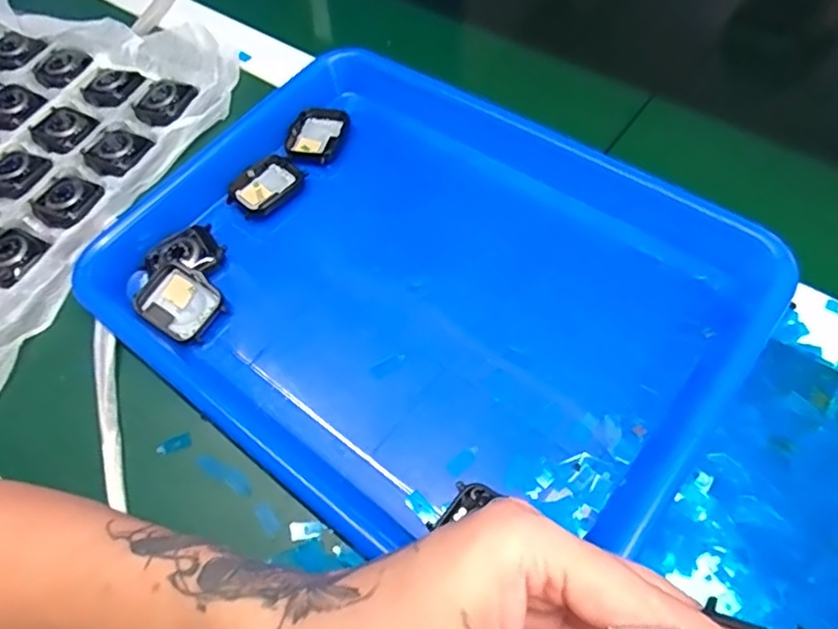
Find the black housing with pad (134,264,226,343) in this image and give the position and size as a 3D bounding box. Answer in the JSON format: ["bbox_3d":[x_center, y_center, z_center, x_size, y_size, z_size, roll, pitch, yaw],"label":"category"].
[{"bbox_3d":[-0.138,-0.006,0.344,0.045,0.008,0.038,35,77,7],"label":"black housing with pad"}]

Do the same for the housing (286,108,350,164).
[{"bbox_3d":[-0.068,-0.125,0.408,0.035,0.008,0.049,14,62,15],"label":"housing"}]

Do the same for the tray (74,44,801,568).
[{"bbox_3d":[-0.001,-0.025,0.331,0.331,0.029,0.258,32,68,23],"label":"tray"}]

